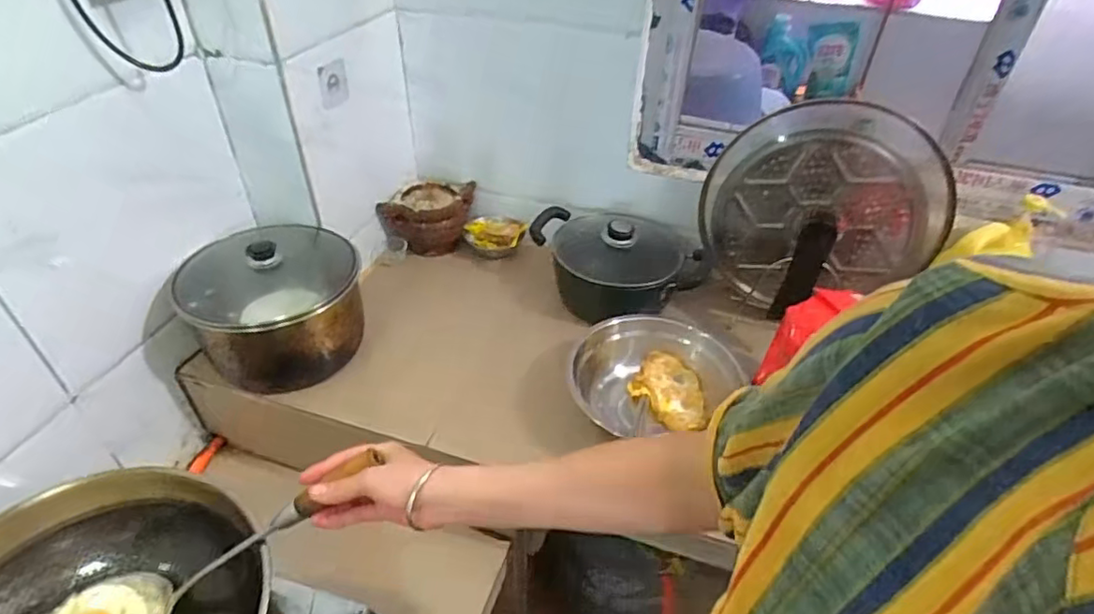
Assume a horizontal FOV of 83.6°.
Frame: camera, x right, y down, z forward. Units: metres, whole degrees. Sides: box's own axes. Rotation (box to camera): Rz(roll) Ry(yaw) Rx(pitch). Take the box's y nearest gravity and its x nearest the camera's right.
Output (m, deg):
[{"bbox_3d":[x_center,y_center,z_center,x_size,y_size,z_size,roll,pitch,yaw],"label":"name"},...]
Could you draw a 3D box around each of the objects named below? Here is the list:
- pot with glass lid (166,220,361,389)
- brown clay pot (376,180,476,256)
[{"bbox_3d":[-0.372,-0.014,0.843,0.216,0.152,0.207,1,41,-1],"label":"pot with glass lid"},{"bbox_3d":[-0.209,-0.159,1.088,0.124,0.087,0.126,15,42,15],"label":"brown clay pot"}]

